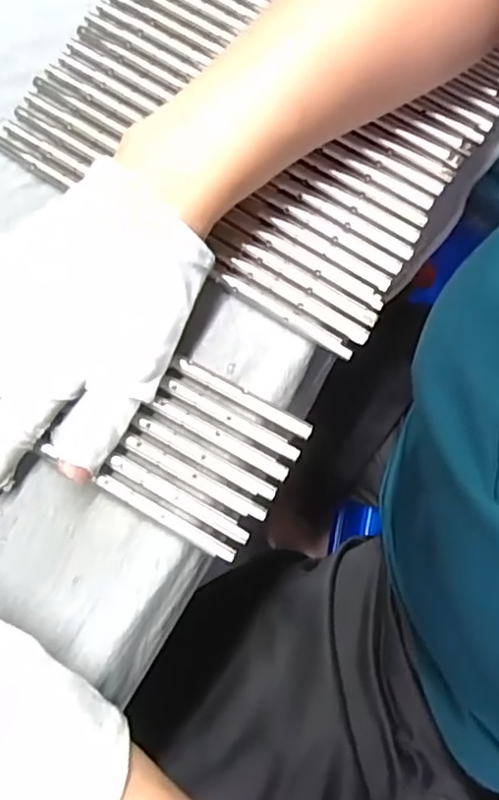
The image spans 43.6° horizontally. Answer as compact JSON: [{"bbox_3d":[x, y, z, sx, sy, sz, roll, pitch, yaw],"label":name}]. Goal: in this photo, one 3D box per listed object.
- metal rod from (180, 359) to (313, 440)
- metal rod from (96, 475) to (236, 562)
[{"bbox_3d":[-0.001,-0.002,0.282,0.067,0.004,0.008,29,75,7],"label":"metal rod"},{"bbox_3d":[-0.036,0.050,0.266,0.066,0.004,0.006,29,75,7],"label":"metal rod"}]

